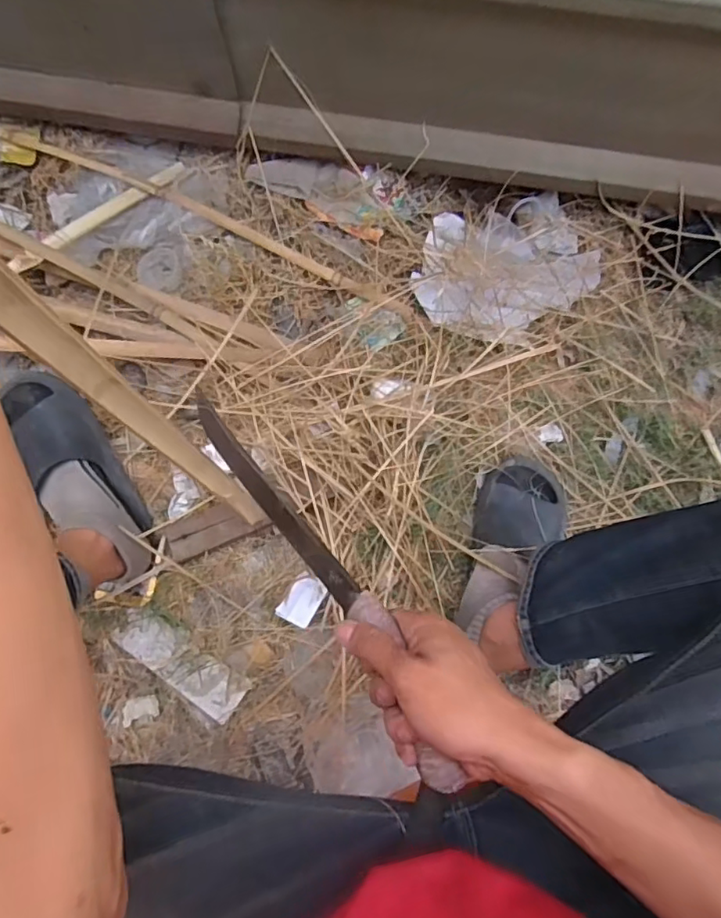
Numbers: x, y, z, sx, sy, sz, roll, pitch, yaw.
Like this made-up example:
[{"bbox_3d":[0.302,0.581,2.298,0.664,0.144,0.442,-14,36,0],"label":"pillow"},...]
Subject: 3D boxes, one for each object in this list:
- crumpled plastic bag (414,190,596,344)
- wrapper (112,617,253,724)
[{"bbox_3d":[0.226,-0.304,0.869,0.277,0.056,0.241,-7,74,-3],"label":"crumpled plastic bag"},{"bbox_3d":[-0.238,0.271,0.757,0.187,0.020,0.063,34,76,9],"label":"wrapper"}]

